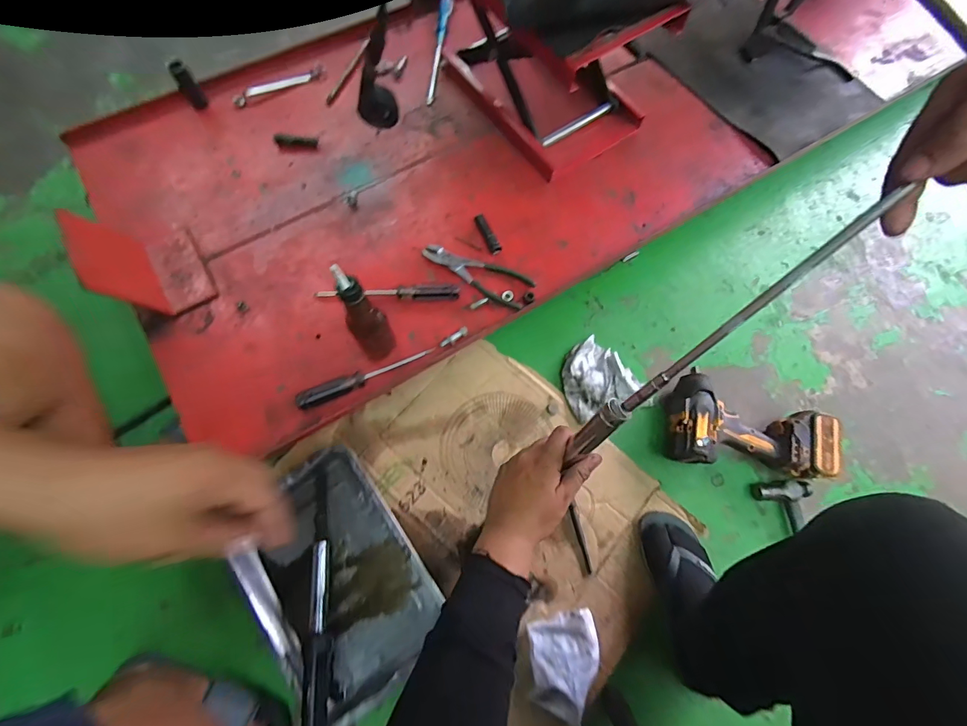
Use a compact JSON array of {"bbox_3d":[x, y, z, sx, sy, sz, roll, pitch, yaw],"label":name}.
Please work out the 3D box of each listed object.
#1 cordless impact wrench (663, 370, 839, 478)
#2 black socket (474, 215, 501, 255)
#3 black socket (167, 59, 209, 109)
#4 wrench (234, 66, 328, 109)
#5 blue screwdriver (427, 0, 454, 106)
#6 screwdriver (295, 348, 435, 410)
[{"bbox_3d":[0.472,0.109,0.755,0.266,0.084,0.164,7,70,1],"label":"cordless impact wrench"},{"bbox_3d":[0.008,-0.226,0.740,0.021,0.025,0.075,-25,73,-10],"label":"black socket"},{"bbox_3d":[-0.555,-0.522,0.785,0.032,0.083,0.030,-32,75,-12],"label":"black socket"},{"bbox_3d":[-0.414,-0.563,0.851,0.186,0.015,0.038,-22,73,-9],"label":"wrench"},{"bbox_3d":[-0.091,-0.655,0.869,0.032,0.036,0.277,6,70,0],"label":"blue screwdriver"},{"bbox_3d":[-0.180,0.018,0.648,0.211,0.023,0.030,-22,73,-9],"label":"screwdriver"}]

